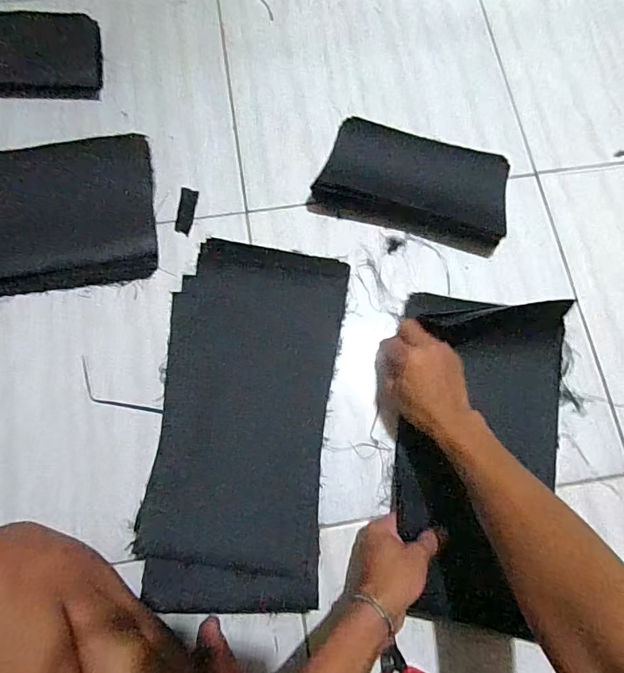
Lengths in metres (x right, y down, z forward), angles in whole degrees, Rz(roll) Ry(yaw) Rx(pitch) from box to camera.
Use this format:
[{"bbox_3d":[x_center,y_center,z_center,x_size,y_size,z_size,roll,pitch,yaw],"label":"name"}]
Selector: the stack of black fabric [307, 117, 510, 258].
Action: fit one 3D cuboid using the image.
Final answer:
[{"bbox_3d":[0.135,-0.200,0.614,0.251,0.039,0.125,16,77,3],"label":"stack of black fabric"}]

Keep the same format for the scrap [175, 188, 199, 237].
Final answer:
[{"bbox_3d":[-0.167,-0.167,0.621,0.022,0.004,0.065,7,75,-5],"label":"scrap"}]

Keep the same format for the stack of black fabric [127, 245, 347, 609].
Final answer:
[{"bbox_3d":[-0.075,0.087,0.535,0.194,0.028,0.395,8,74,-4],"label":"stack of black fabric"}]

